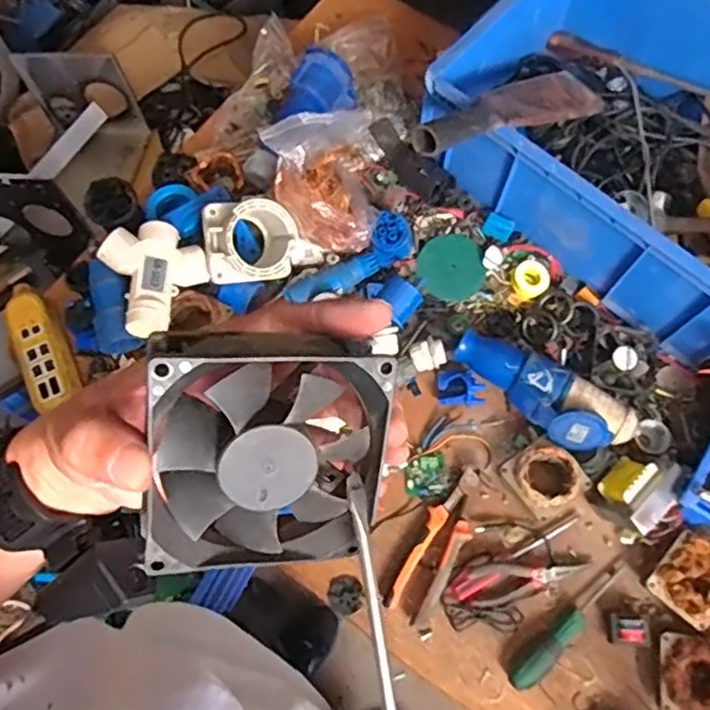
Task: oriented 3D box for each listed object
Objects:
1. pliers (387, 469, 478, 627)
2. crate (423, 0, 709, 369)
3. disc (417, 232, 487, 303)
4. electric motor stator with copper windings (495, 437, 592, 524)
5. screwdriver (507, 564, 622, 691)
[{"bbox_3d":[0.100,0.222,0.779,0.053,0.016,0.181,25,72,8],"label":"pliers"},{"bbox_3d":[0.374,-0.283,0.849,0.466,0.160,0.367,39,75,12],"label":"crate"},{"bbox_3d":[0.130,-0.118,0.891,0.085,0.006,0.093,-1,81,6],"label":"disc"},{"bbox_3d":[0.226,0.149,0.788,0.082,0.055,0.084,-33,74,-11],"label":"electric motor stator with copper windings"},{"bbox_3d":[0.243,0.312,0.752,0.176,0.028,0.029,-39,75,-13],"label":"screwdriver"}]

